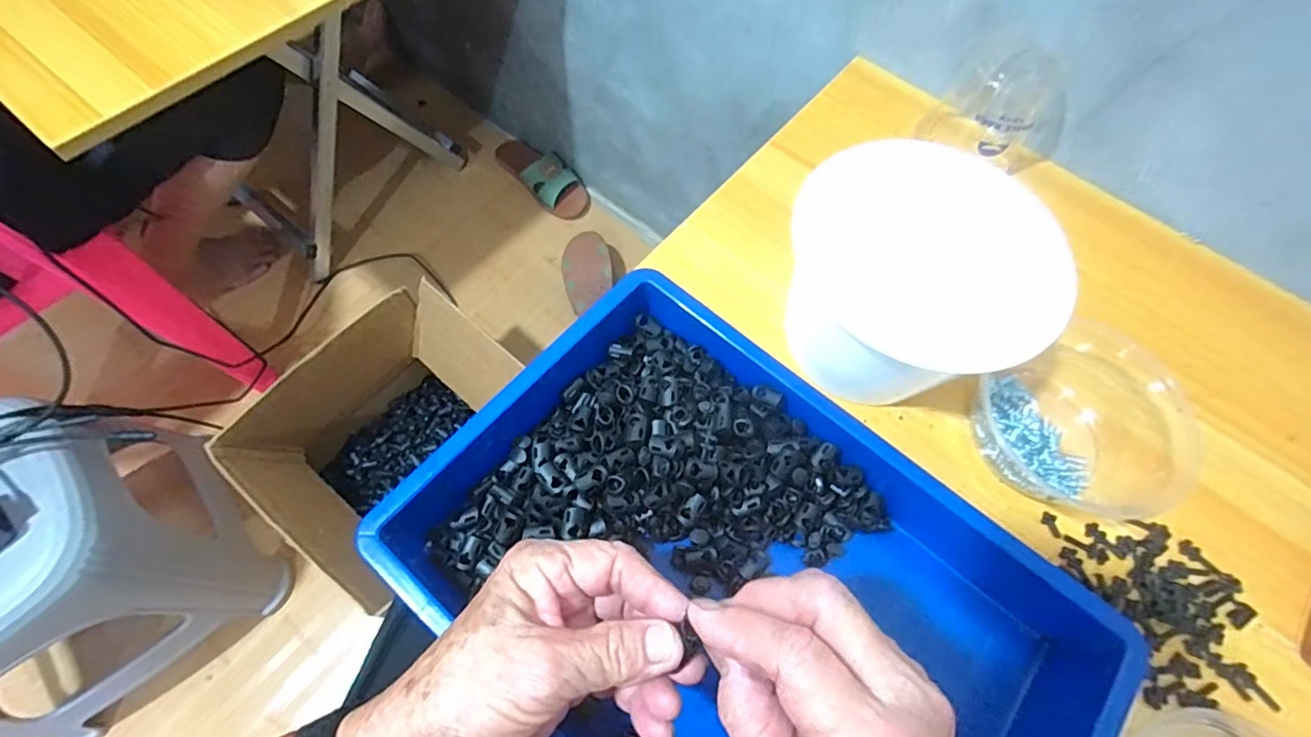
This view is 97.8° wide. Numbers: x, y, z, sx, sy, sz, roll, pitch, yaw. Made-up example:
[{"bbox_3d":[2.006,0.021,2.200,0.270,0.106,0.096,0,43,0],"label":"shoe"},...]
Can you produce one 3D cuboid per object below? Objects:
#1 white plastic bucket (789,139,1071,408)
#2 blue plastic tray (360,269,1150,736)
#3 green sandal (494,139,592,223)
[{"bbox_3d":[0.169,-0.055,0.402,0.162,0.122,0.147,20,66,6],"label":"white plastic bucket"},{"bbox_3d":[0.051,0.133,0.339,0.370,0.061,0.268,39,70,13],"label":"blue plastic tray"},{"bbox_3d":[-0.220,-0.389,1.123,0.088,0.058,0.229,-39,73,-18],"label":"green sandal"}]

